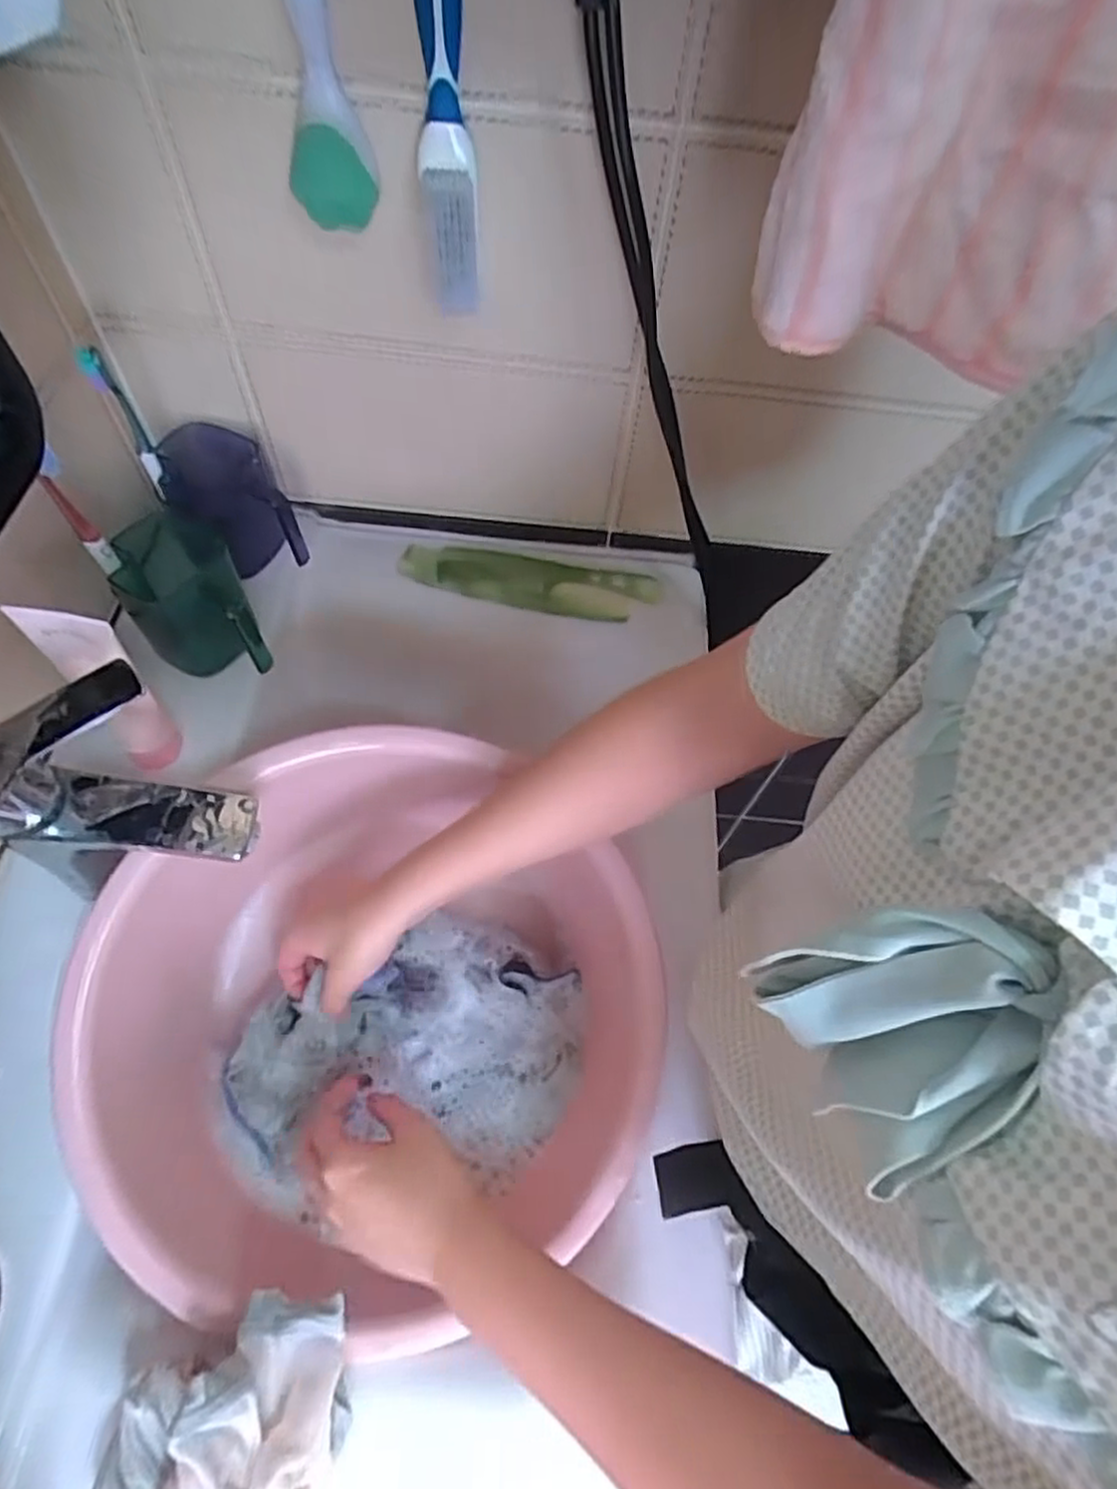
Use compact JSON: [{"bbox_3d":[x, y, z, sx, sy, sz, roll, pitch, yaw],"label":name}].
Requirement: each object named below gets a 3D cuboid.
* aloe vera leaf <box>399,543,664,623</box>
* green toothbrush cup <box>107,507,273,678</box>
[{"bbox_3d":[-0.023,-0.155,0.658,0.231,0.020,0.066,9,60,1],"label":"aloe vera leaf"},{"bbox_3d":[-0.283,-0.109,0.545,0.081,0.085,0.119,-32,67,-20],"label":"green toothbrush cup"}]

